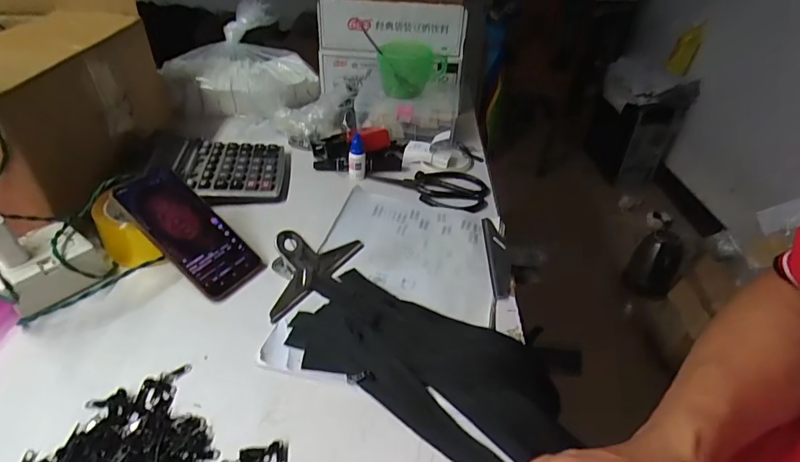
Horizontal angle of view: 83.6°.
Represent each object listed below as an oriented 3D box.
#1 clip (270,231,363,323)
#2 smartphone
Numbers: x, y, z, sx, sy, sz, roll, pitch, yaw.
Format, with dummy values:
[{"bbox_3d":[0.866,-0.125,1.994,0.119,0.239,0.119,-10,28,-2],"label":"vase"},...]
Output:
[{"bbox_3d":[-0.109,0.030,0.498,0.068,0.041,0.147,22,42,23],"label":"clip"},{"bbox_3d":[-0.232,0.000,0.495,0.167,0.010,0.074,46,47,1],"label":"smartphone"}]

